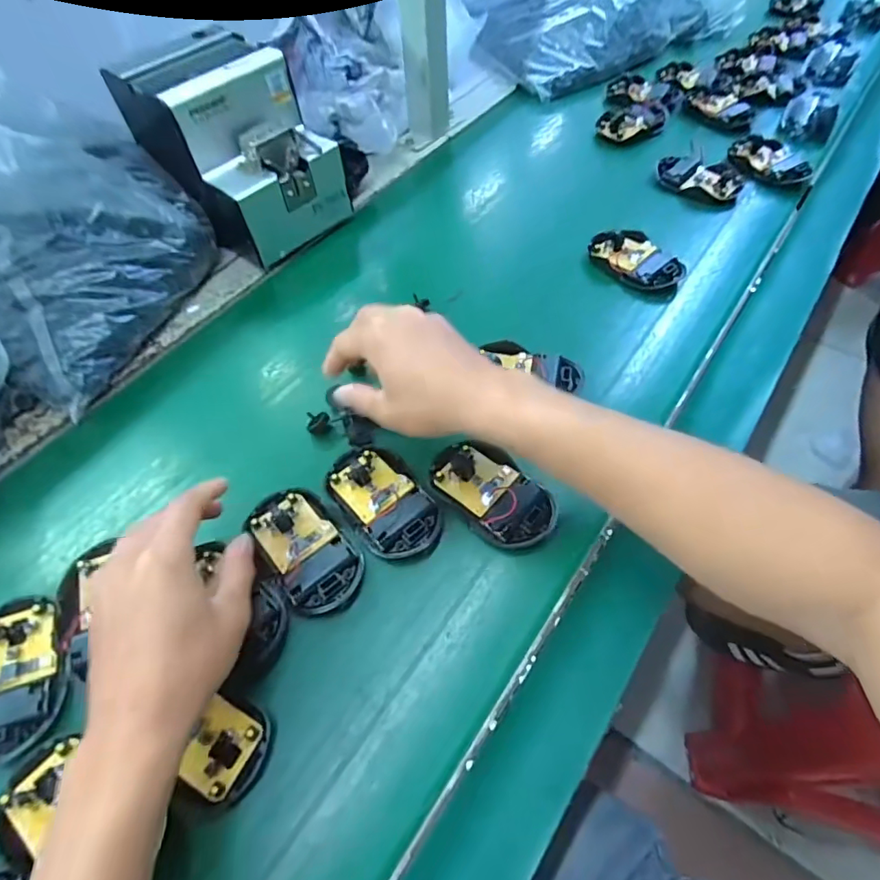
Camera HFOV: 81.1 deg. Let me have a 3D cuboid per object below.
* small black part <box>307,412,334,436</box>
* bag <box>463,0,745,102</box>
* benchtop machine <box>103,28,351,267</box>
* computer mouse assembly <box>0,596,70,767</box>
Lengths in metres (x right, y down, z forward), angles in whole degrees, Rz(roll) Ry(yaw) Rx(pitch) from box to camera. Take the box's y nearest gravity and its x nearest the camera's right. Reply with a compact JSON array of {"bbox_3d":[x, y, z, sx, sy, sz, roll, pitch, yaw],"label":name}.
[{"bbox_3d":[-0.096,-0.013,0.411,0.018,0.019,0.011,-7,56,-5],"label":"small black part"},{"bbox_3d":[0.248,-0.637,0.759,0.393,0.084,0.214,-26,59,-17],"label":"bag"},{"bbox_3d":[-0.203,-0.293,0.522,0.174,0.146,0.133,38,63,23],"label":"benchtop machine"},{"bbox_3d":[-0.262,0.145,0.318,0.059,0.021,0.097,-20,58,-13],"label":"computer mouse assembly"}]

